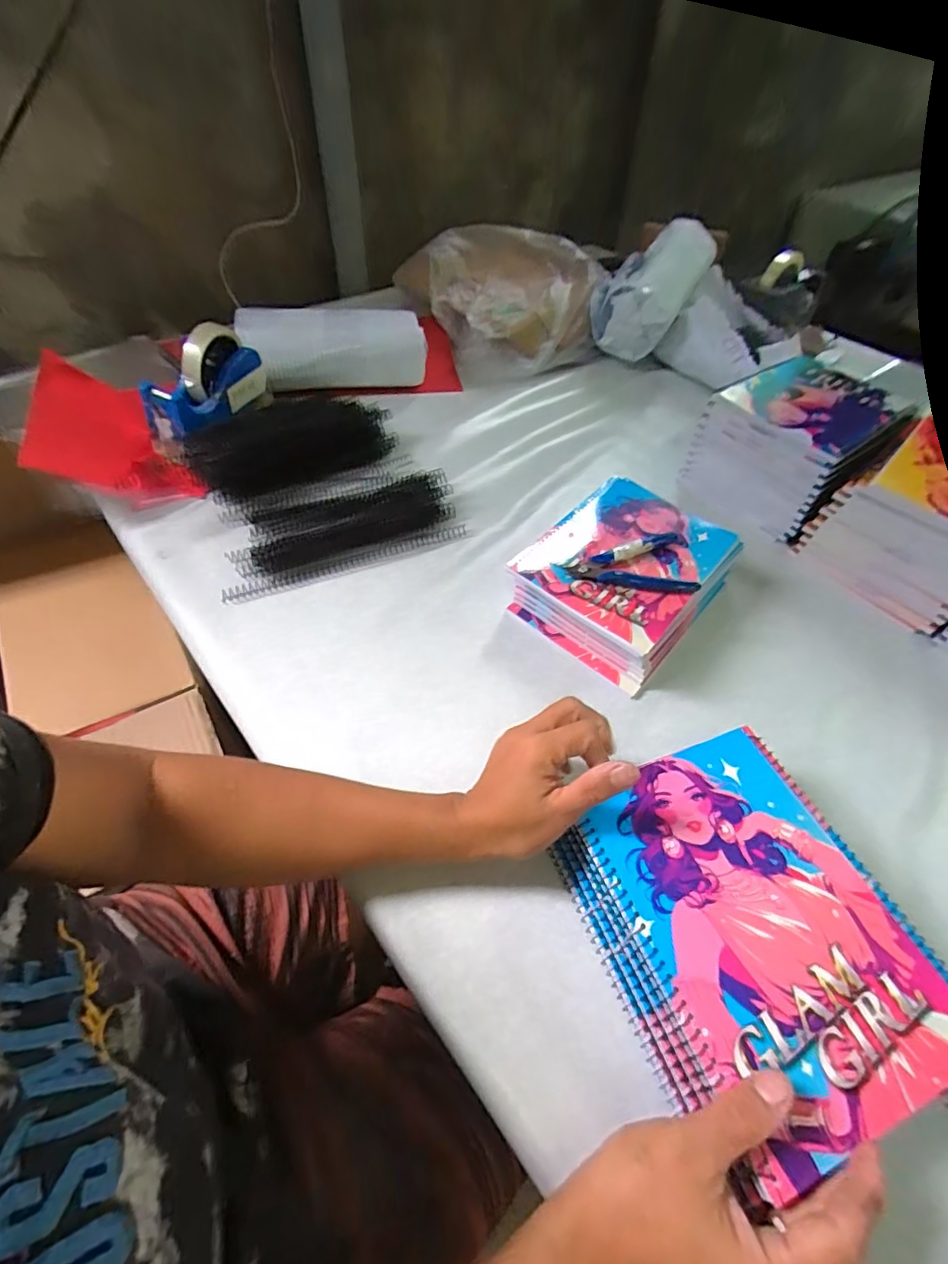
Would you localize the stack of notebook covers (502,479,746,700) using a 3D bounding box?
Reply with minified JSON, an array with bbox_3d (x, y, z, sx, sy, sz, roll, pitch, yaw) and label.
[{"bbox_3d":[0.147,-0.060,0.507,0.155,0.063,0.200,36,58,22],"label":"stack of notebook covers"}]

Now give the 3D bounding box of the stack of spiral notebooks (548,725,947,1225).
[{"bbox_3d":[0.163,0.182,0.314,0.162,0.053,0.206,-15,54,-16],"label":"stack of spiral notebooks"}]

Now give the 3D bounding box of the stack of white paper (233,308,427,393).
[{"bbox_3d":[-0.191,-0.387,0.710,0.230,0.095,0.091,-18,55,-18],"label":"stack of white paper"}]

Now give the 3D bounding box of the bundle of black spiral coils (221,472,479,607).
[{"bbox_3d":[-0.138,-0.117,0.550,0.244,0.023,0.125,-16,55,-16],"label":"bundle of black spiral coils"}]

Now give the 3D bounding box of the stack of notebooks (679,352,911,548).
[{"bbox_3d":[0.383,-0.225,0.619,0.171,0.114,0.193,39,59,24],"label":"stack of notebooks"}]

